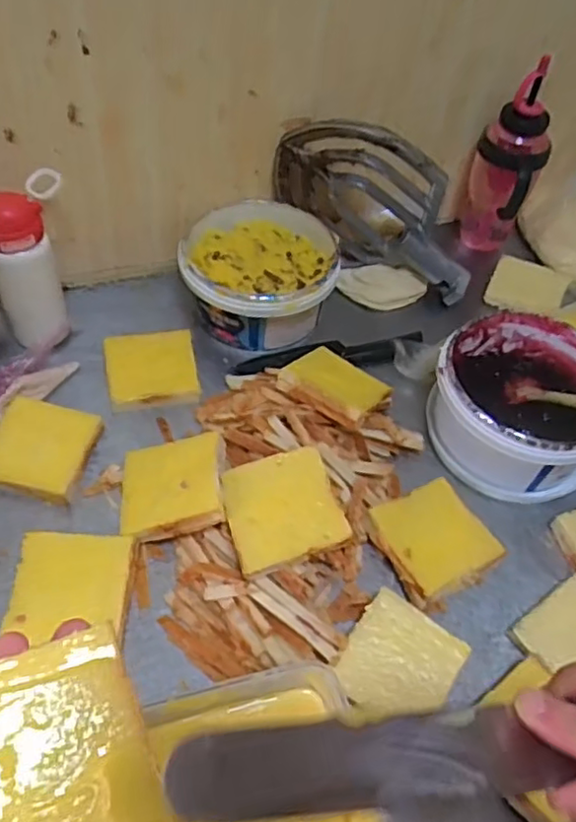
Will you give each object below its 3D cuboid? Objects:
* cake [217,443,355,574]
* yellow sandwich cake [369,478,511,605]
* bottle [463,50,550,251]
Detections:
[{"bbox_3d":[-0.006,0.095,0.651,0.110,0.020,0.114,-14,55,-16],"label":"cake"},{"bbox_3d":[0.157,0.135,0.683,0.113,0.030,0.107,-21,57,-21],"label":"yellow sandwich cake"},{"bbox_3d":[0.314,-0.346,0.928,0.095,0.266,0.099,21,53,10],"label":"bottle"}]

